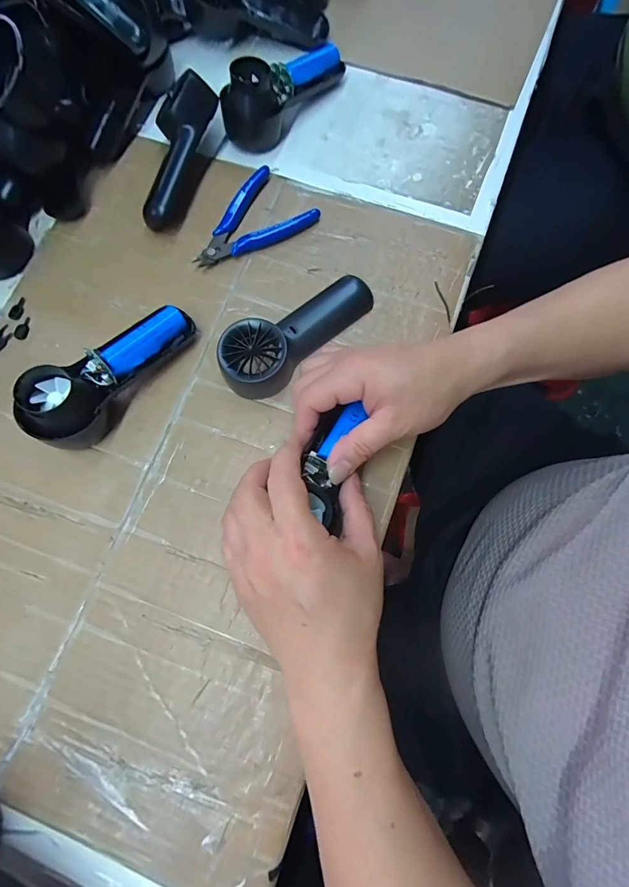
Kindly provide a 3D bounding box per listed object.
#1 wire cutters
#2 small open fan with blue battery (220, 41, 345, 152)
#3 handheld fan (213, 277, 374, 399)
[{"bbox_3d":[-0.063,-0.205,0.359,0.115,0.015,0.072,-41,79,-9],"label":"wire cutters"},{"bbox_3d":[-0.031,-0.361,0.379,0.053,0.052,0.138,37,79,9],"label":"small open fan with blue battery"},{"bbox_3d":[-0.017,-0.099,0.324,0.146,0.031,0.055,-44,79,-9],"label":"handheld fan"}]

